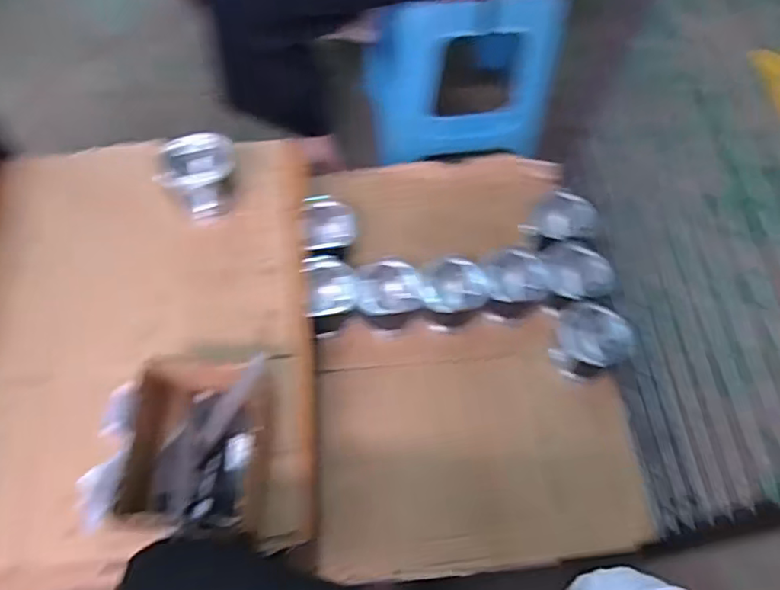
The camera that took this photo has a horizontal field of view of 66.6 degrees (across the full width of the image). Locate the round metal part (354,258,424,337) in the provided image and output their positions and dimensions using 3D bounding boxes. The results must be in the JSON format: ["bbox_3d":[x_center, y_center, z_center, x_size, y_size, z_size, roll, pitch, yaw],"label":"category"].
[{"bbox_3d":[-0.003,0.002,0.951,0.101,0.072,0.105,1,63,-2],"label":"round metal part"}]

